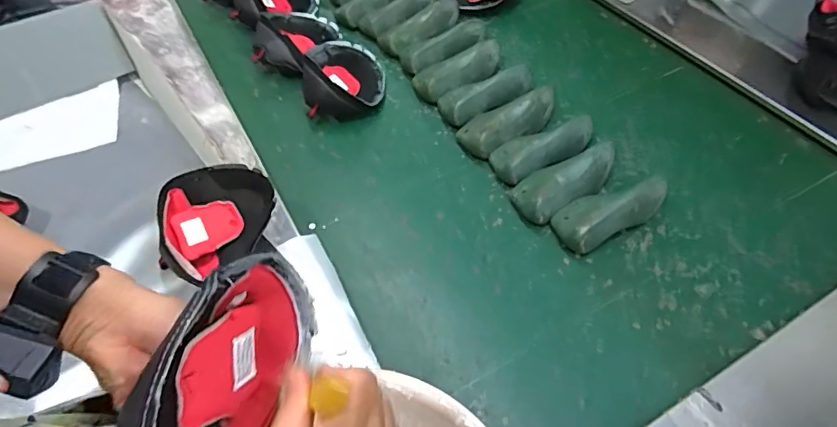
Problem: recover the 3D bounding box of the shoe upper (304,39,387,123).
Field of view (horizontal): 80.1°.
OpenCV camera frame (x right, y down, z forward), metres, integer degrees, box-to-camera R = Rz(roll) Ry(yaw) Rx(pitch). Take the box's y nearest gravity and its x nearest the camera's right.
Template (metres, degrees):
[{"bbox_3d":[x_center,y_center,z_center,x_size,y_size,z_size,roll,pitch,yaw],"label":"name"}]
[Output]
[{"bbox_3d":[-0.130,-0.250,0.896,0.127,0.088,0.172,-1,53,5],"label":"shoe upper"}]

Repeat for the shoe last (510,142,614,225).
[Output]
[{"bbox_3d":[0.224,-0.049,0.752,0.176,0.056,0.082,-26,55,-15],"label":"shoe last"}]

